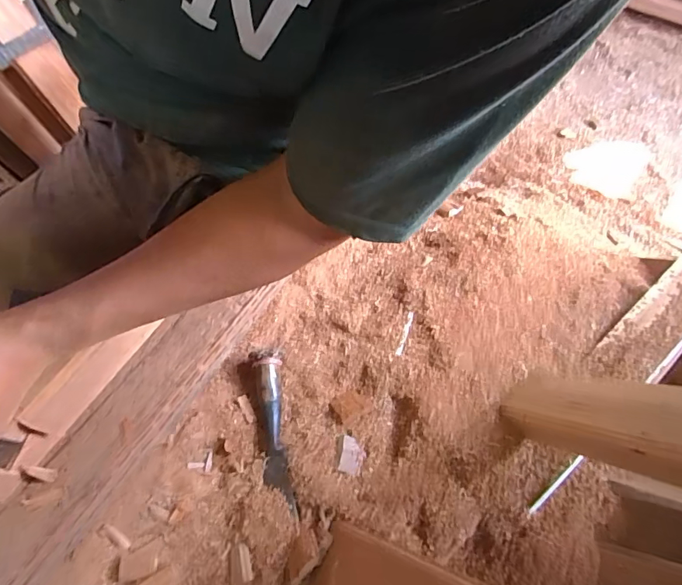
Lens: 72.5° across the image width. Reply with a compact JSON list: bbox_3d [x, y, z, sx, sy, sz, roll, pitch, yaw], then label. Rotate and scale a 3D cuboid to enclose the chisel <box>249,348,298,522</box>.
[{"bbox_3d":[-0.095,0.195,0.654,0.047,0.035,0.229,-6,63,-5],"label":"chisel"}]

